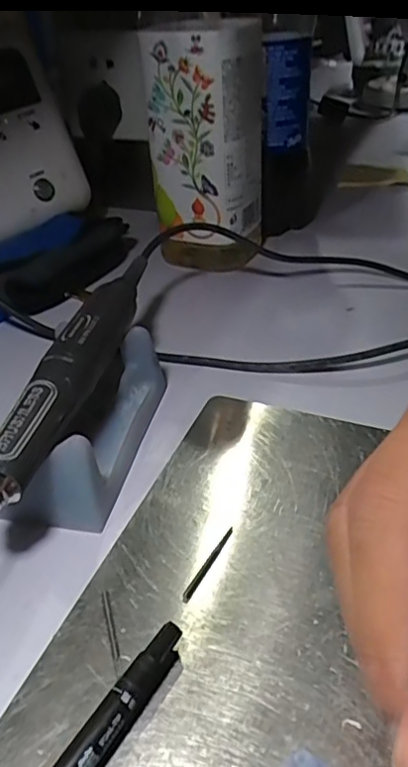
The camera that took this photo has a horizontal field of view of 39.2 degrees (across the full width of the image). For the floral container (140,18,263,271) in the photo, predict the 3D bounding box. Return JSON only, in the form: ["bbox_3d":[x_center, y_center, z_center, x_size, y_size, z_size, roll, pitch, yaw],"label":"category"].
[{"bbox_3d":[0.004,-0.175,0.444,0.075,0.166,0.068,8,37,17],"label":"floral container"}]

